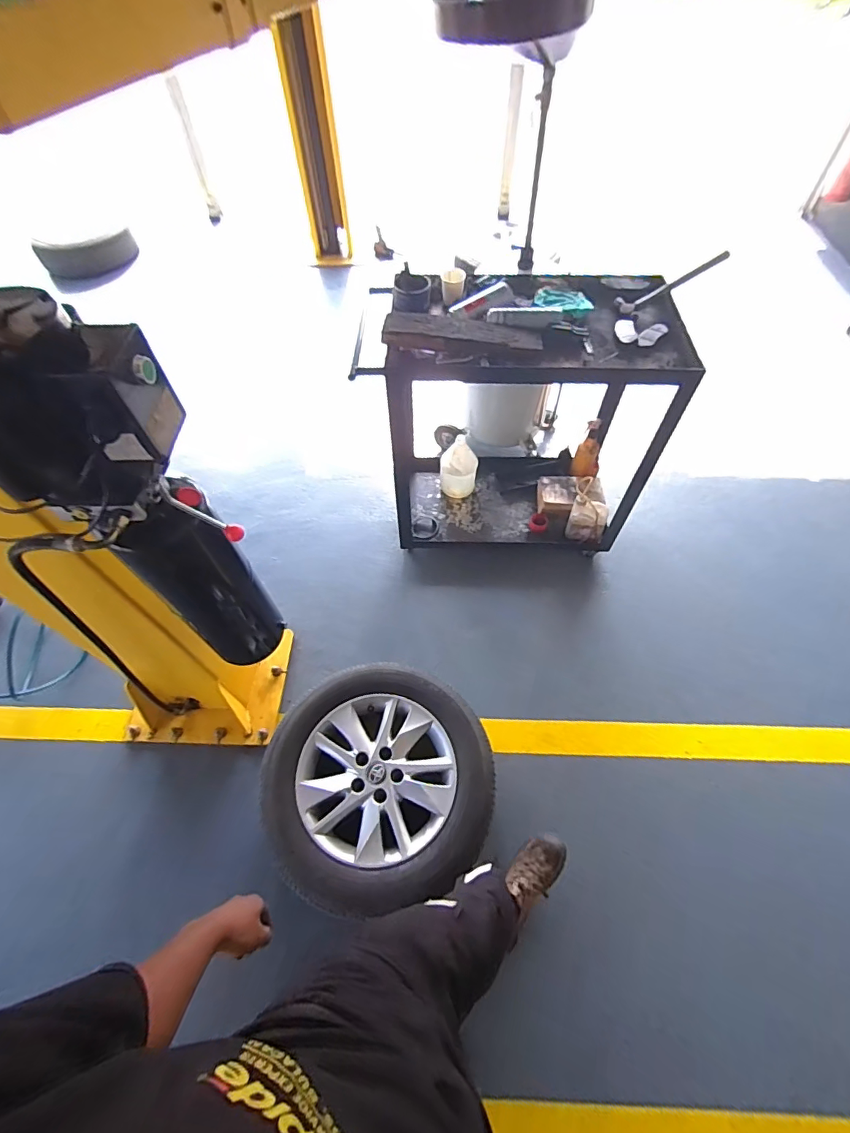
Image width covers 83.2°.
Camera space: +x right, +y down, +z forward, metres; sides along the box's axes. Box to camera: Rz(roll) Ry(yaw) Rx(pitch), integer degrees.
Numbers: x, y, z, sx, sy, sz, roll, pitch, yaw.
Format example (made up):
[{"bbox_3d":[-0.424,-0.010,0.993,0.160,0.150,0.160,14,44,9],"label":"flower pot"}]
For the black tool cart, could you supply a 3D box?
[{"bbox_3d":[0.295,-0.470,1.669,0.847,0.841,0.488,2,60,2],"label":"black tool cart"}]

